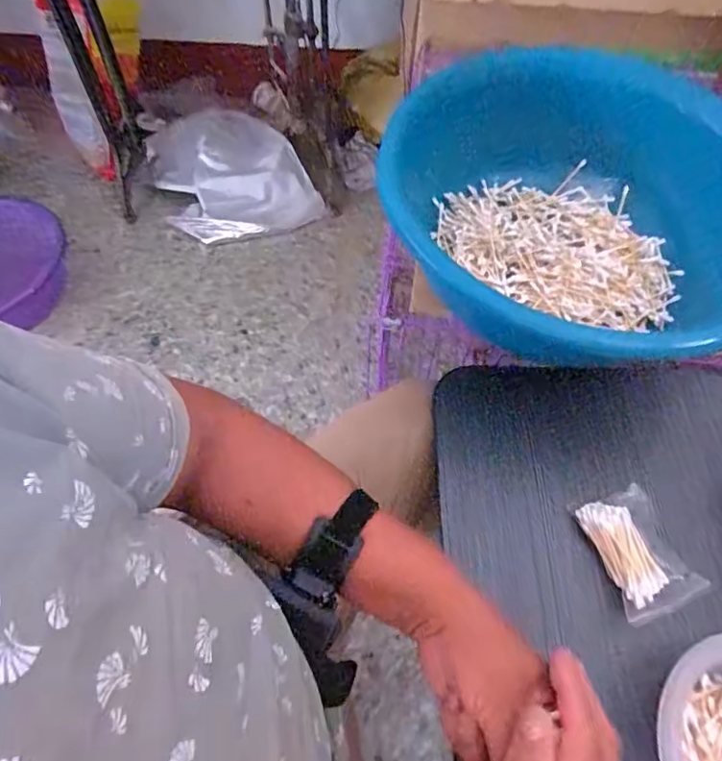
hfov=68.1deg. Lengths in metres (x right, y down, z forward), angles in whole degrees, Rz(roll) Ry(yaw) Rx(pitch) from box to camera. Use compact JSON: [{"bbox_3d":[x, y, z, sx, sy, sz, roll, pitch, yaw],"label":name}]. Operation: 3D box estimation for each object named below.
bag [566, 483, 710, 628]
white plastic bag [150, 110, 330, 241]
[{"bbox_3d":[0.241,0.150,0.472,0.071,0.021,0.103,-17,61,-10],"label":"bag"},{"bbox_3d":[-0.319,-0.515,1.337,0.365,0.167,0.334,-20,62,-12],"label":"white plastic bag"}]

